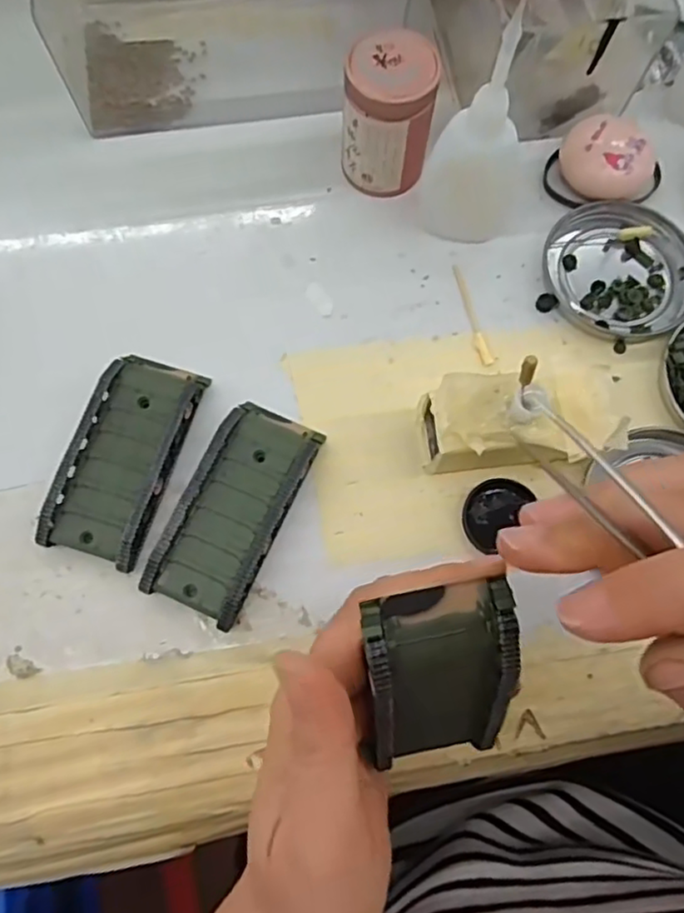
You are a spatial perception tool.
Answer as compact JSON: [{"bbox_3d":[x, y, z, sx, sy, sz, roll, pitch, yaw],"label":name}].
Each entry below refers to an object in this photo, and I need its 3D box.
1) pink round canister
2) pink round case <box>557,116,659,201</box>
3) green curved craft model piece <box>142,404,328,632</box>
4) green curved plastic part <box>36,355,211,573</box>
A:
[{"bbox_3d":[0.023,-0.170,0.325,0.043,0.064,0.039,5,73,0],"label":"pink round canister"},{"bbox_3d":[0.141,-0.159,0.345,0.038,0.022,0.047,-38,78,-11],"label":"pink round case"},{"bbox_3d":[-0.047,0.022,0.289,0.046,0.019,0.097,23,74,6],"label":"green curved craft model piece"},{"bbox_3d":[-0.099,-0.001,0.295,0.043,0.020,0.096,17,74,4],"label":"green curved plastic part"}]

